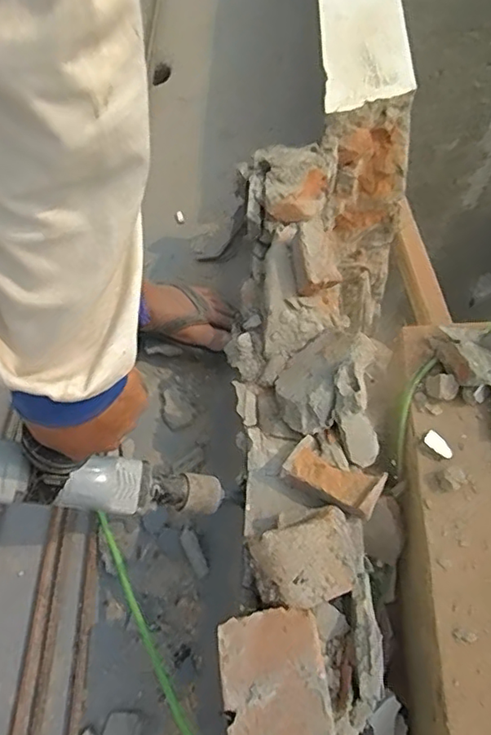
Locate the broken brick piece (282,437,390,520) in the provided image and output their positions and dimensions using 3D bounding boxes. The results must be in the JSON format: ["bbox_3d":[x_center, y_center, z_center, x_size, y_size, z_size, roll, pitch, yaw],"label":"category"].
[{"bbox_3d":[0.091,0.113,0.603,0.101,0.045,0.057,32,68,21],"label":"broken brick piece"}]

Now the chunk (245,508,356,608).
[{"bbox_3d":[0.053,0.182,0.545,0.087,0.035,0.076,-19,85,-2],"label":"chunk"}]

